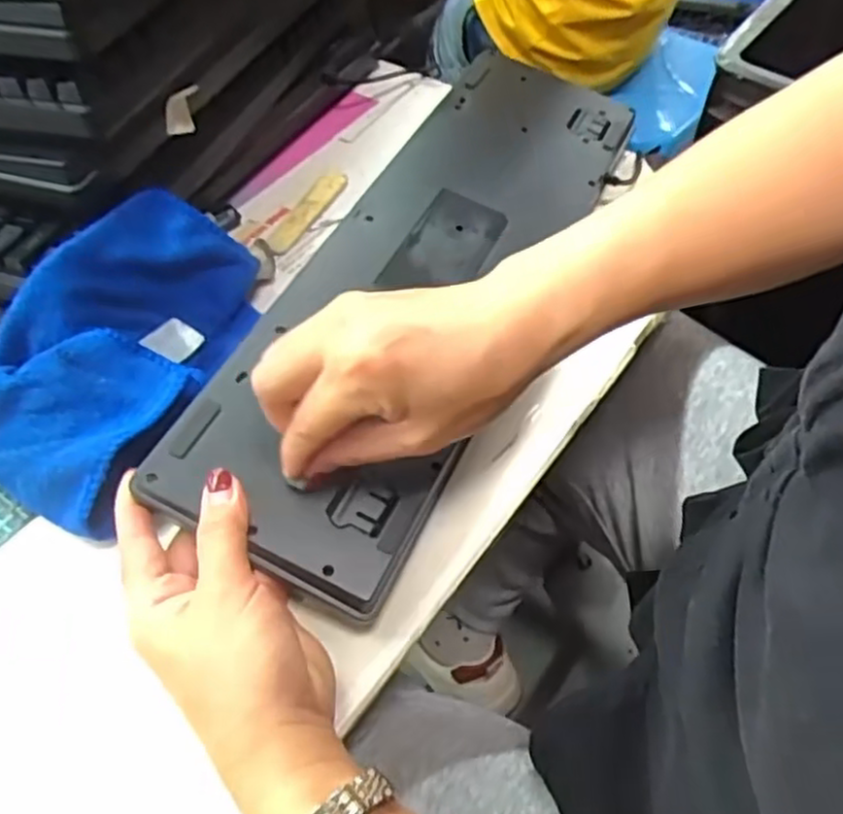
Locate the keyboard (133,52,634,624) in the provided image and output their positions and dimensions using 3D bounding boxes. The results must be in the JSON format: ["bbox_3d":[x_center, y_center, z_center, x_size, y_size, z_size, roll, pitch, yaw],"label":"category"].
[{"bbox_3d":[0.009,-0.092,0.454,0.135,0.030,0.437,19,57,15],"label":"keyboard"}]

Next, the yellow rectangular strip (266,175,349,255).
[{"bbox_3d":[-0.087,-0.145,0.545,0.021,0.004,0.090,25,61,14],"label":"yellow rectangular strip"}]

